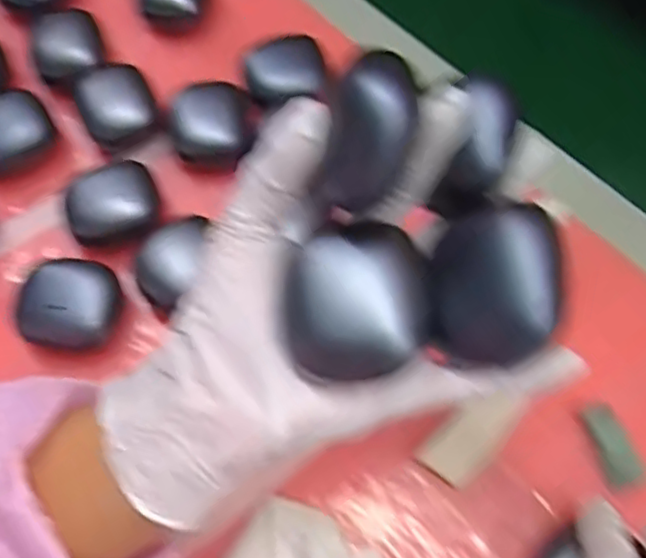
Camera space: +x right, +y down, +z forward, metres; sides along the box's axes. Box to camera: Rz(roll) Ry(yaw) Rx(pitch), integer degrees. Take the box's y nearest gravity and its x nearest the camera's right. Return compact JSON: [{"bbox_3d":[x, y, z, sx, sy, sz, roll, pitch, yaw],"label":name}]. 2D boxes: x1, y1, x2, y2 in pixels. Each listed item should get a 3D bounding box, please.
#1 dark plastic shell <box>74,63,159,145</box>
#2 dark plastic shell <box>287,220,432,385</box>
[{"bbox_3d":[-0.132,-0.113,0.414,0.044,0.017,0.049,-24,68,-11],"label":"dark plastic shell"},{"bbox_3d":[0.012,0.007,0.222,0.046,0.016,0.049,-3,65,-2],"label":"dark plastic shell"}]

